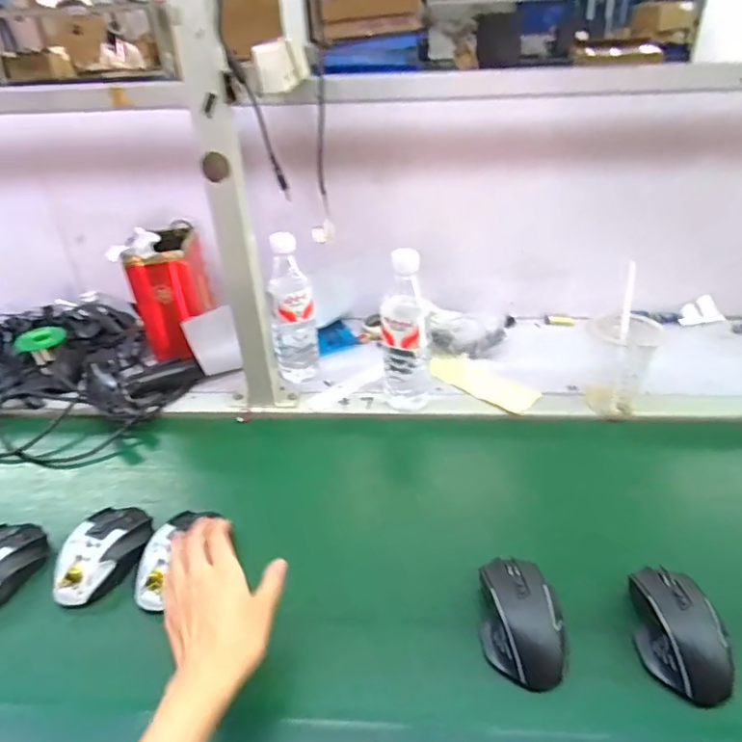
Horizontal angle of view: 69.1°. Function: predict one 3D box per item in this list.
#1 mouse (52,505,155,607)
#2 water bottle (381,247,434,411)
[{"bbox_3d":[-0.284,0.190,0.574,0.071,0.035,0.111,2,34,7],"label":"mouse"},{"bbox_3d":[0.050,-0.051,0.735,0.067,0.228,0.068,0,34,4],"label":"water bottle"}]

